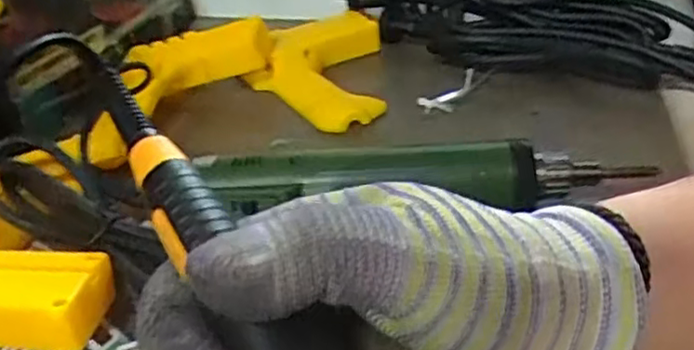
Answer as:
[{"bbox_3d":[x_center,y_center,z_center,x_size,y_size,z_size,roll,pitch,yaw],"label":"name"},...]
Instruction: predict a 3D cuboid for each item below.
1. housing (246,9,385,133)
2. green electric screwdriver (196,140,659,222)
[{"bbox_3d":[-0.024,-0.082,0.530,0.102,0.035,0.159,-2,32,1],"label":"housing"},{"bbox_3d":[0.041,0.004,0.358,0.225,0.041,0.033,-4,32,-1],"label":"green electric screwdriver"}]

